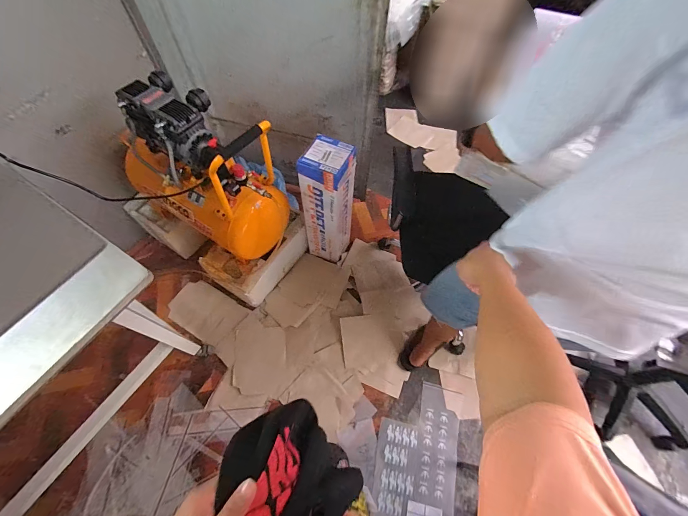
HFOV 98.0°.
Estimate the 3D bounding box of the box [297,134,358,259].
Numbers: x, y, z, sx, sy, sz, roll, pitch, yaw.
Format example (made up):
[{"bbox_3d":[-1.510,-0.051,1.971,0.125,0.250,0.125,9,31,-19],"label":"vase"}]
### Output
[{"bbox_3d":[-0.067,-0.204,1.290,0.163,0.622,0.164,27,64,12],"label":"box"}]

